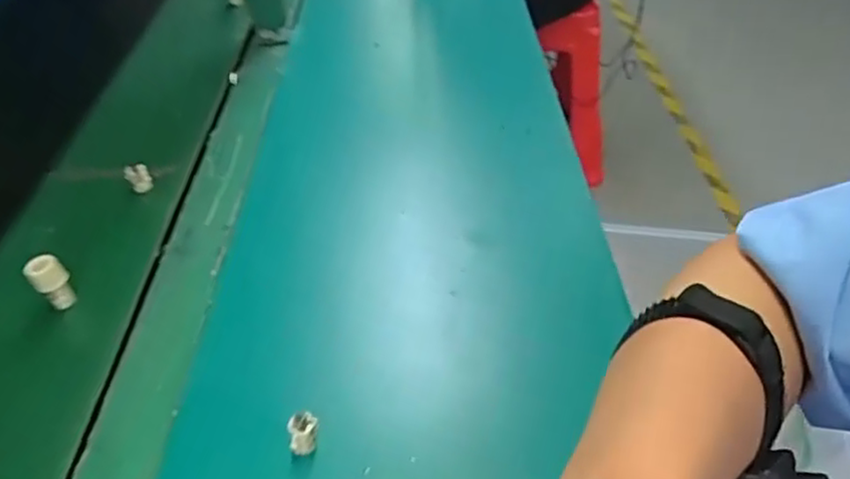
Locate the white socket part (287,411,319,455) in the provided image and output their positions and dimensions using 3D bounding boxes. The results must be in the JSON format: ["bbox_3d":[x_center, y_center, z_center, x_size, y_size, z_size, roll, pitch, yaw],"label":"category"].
[{"bbox_3d":[-0.070,0.112,0.392,0.017,0.022,0.012,-13,41,-9],"label":"white socket part"}]

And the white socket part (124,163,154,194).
[{"bbox_3d":[-0.257,-0.054,0.610,0.020,0.026,0.018,-18,43,-18],"label":"white socket part"}]

